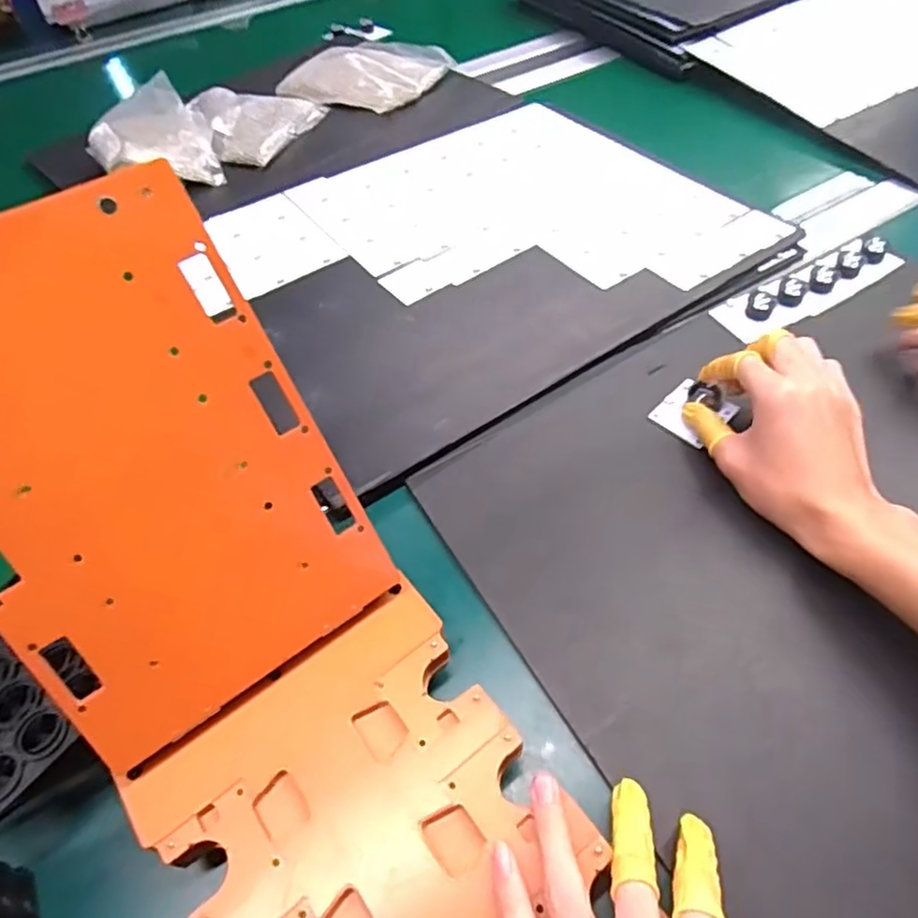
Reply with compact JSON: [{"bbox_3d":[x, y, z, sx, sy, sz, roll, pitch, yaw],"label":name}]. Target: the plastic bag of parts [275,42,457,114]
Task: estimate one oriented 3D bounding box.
[{"bbox_3d":[-0.117,-0.489,0.825,0.179,0.034,0.174,28,59,23],"label":"plastic bag of parts"}]

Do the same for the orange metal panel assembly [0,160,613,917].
[{"bbox_3d":[-0.086,0.093,0.282,0.165,0.109,0.411,-28,87,-24],"label":"orange metal panel assembly"}]

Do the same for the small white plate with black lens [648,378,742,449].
[{"bbox_3d":[0.168,-0.037,0.458,0.043,0.025,0.044,-34,59,-27],"label":"small white plate with black lens"}]

